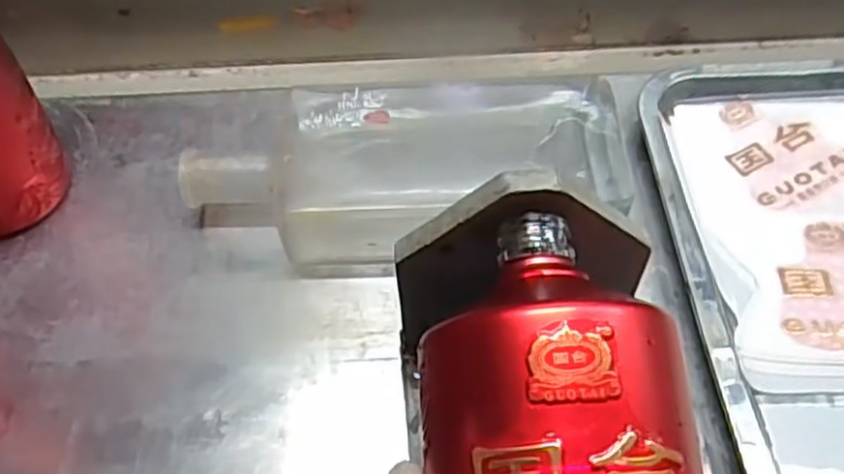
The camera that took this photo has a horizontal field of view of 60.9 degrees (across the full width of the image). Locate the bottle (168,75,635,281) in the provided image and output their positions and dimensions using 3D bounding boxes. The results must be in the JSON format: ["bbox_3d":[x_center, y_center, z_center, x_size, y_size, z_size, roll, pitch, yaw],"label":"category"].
[{"bbox_3d":[-0.011,-0.029,0.380,0.223,0.058,0.107,-1,61,-1],"label":"bottle"}]

